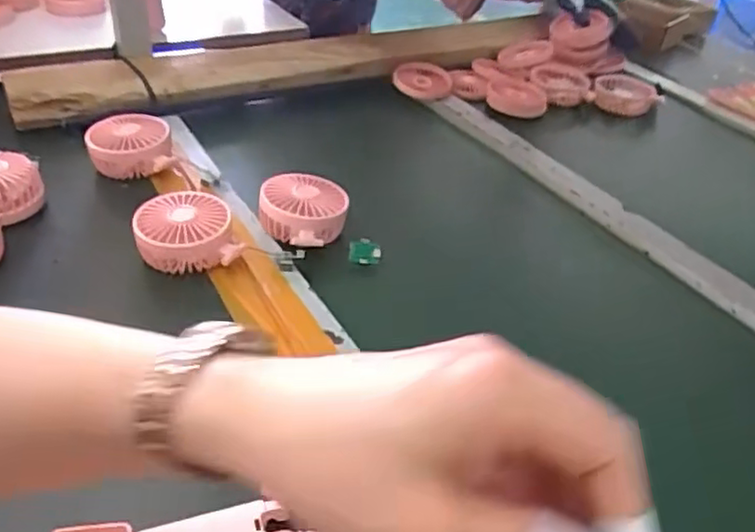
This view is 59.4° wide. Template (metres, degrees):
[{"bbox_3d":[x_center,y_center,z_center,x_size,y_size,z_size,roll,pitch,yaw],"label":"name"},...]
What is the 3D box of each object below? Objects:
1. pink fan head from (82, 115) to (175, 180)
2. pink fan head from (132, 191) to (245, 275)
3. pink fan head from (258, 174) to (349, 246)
[{"bbox_3d":[-0.284,-0.138,0.764,0.091,0.043,0.083,-4,38,-13],"label":"pink fan head"},{"bbox_3d":[-0.183,-0.032,0.630,0.090,0.037,0.098,-10,39,-19],"label":"pink fan head"},{"bbox_3d":[-0.076,-0.060,0.678,0.087,0.040,0.092,0,37,-7],"label":"pink fan head"}]

